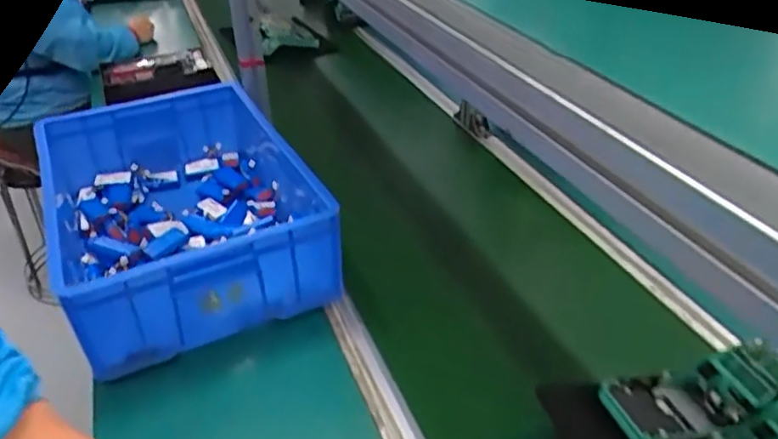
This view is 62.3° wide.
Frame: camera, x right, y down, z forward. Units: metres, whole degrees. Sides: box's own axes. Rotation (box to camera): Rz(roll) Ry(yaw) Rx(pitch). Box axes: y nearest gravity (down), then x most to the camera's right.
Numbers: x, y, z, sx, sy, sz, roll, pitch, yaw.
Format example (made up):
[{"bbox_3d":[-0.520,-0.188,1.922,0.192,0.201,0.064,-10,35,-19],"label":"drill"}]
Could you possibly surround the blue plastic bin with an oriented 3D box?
[{"bbox_3d":[-0.334,-0.019,1.016,0.354,0.168,0.534,-15,35,-21],"label":"blue plastic bin"}]

